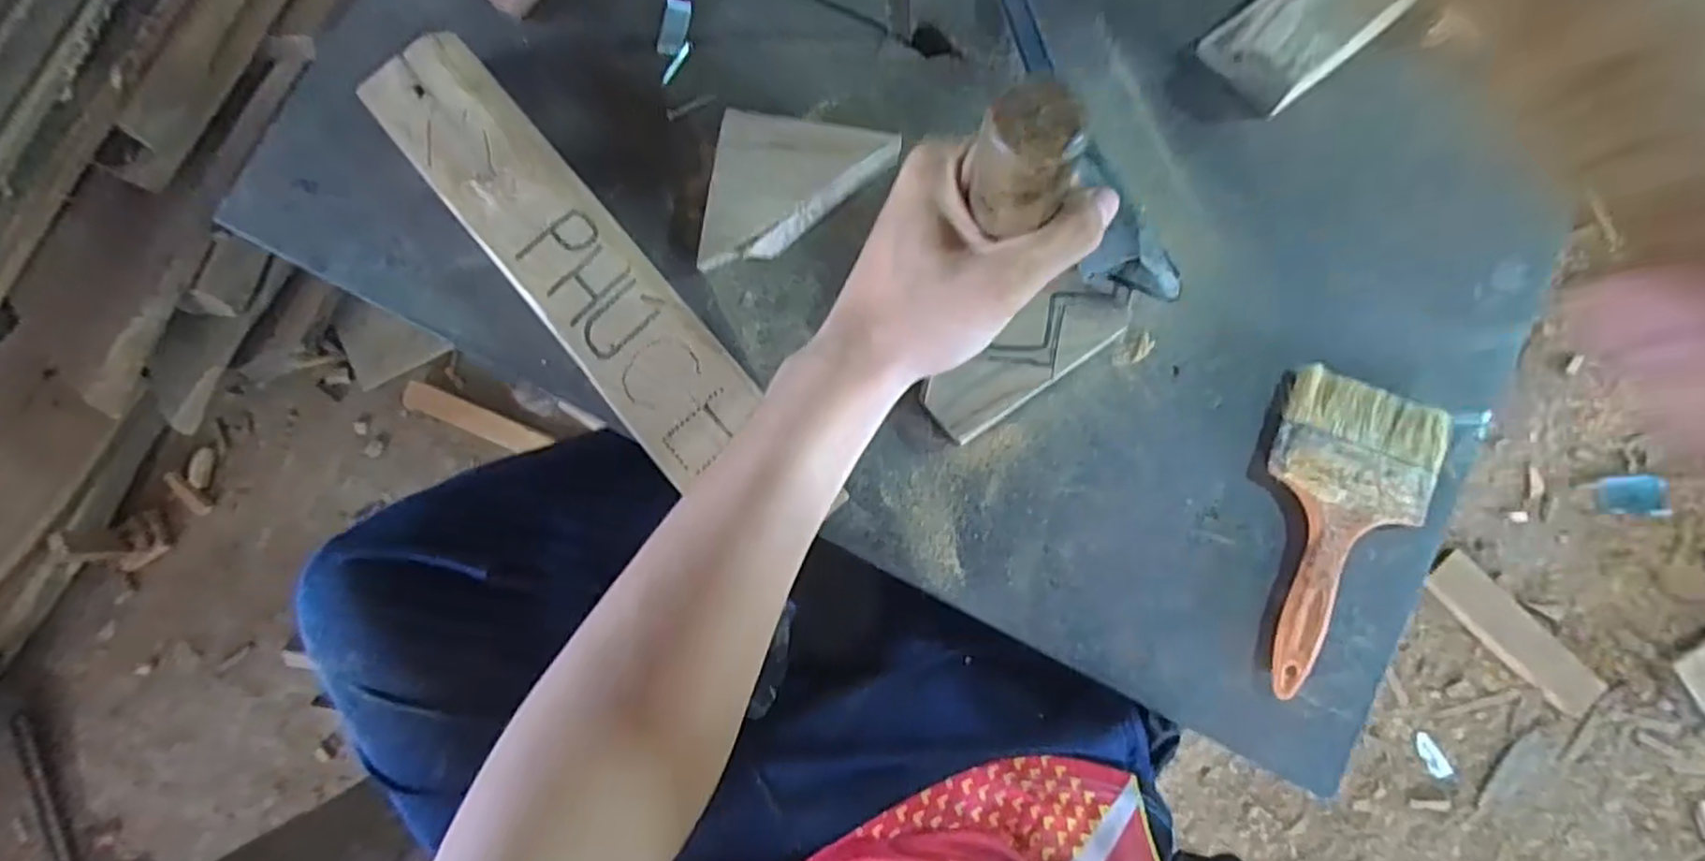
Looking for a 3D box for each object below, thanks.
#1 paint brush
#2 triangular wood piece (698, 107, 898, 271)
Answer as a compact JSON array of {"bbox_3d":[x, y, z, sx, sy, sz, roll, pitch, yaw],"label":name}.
[{"bbox_3d":[0.279,0.060,0.431,0.090,0.013,0.183,23,83,5],"label":"paint brush"},{"bbox_3d":[-0.034,-0.150,0.467,0.111,0.018,0.103,7,81,3],"label":"triangular wood piece"}]

